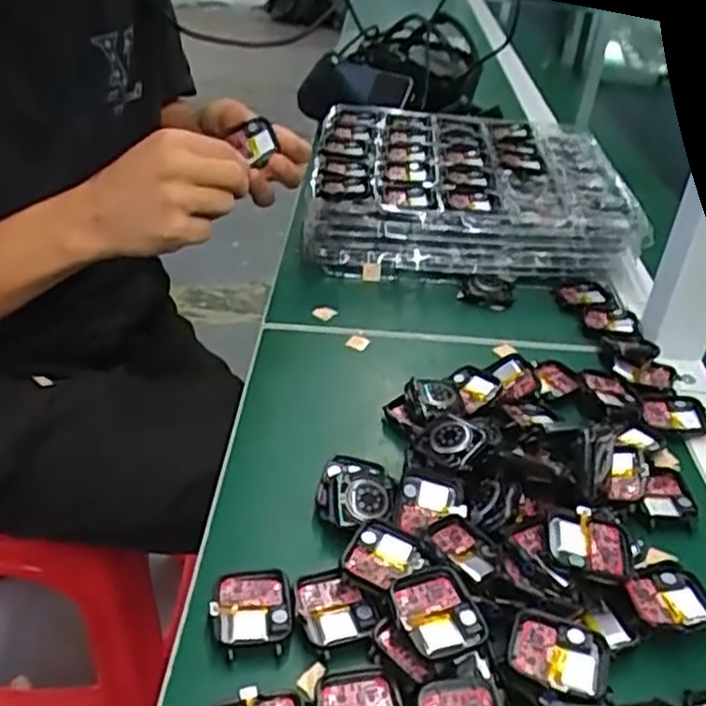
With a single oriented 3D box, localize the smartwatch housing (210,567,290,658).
[{"bbox_3d":[-0.049,0.125,0.362,0.037,0.005,0.045,-1,34,-10],"label":"smartwatch housing"}]

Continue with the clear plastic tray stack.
[{"bbox_3d":[0.111,-0.158,0.741,0.289,0.080,0.266,7,34,3],"label":"clear plastic tray stack"}]

